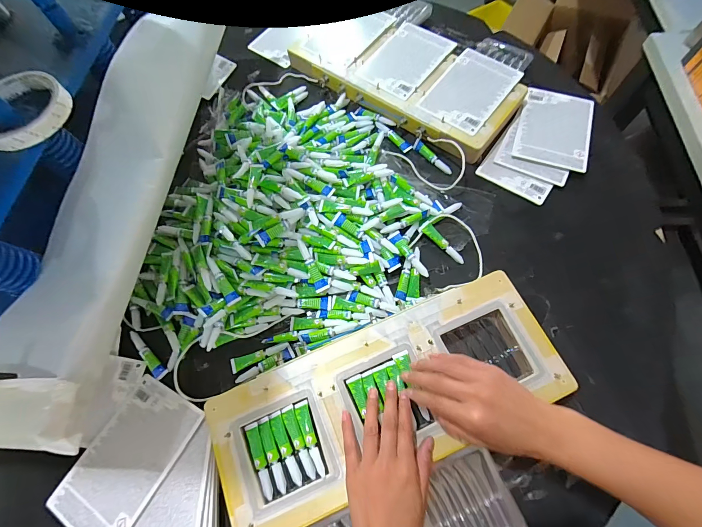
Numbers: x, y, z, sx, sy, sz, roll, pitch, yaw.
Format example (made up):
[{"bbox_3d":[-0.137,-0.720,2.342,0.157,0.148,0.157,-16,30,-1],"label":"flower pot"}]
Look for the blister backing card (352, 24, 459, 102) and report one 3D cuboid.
[{"bbox_3d":[0.104,-0.380,0.605,0.116,0.008,0.171,36,76,15],"label":"blister backing card"}]

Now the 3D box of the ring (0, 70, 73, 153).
[{"bbox_3d":[-0.329,-0.153,0.327,0.089,0.015,0.089,-2,67,4],"label":"ring"}]

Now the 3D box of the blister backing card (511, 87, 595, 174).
[{"bbox_3d":[0.351,-0.234,0.563,0.112,0.007,0.164,19,69,11],"label":"blister backing card"}]

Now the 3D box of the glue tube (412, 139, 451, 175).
[{"bbox_3d":[0.141,-0.181,0.560,0.014,0.011,0.083,-40,70,-12],"label":"glue tube"}]

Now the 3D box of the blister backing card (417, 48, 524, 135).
[{"bbox_3d":[0.210,-0.305,0.569,0.116,0.007,0.165,36,79,17],"label":"blister backing card"}]

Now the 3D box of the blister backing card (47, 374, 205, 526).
[{"bbox_3d":[-0.278,0.241,0.408,0.109,0.009,0.170,22,64,18],"label":"blister backing card"}]

